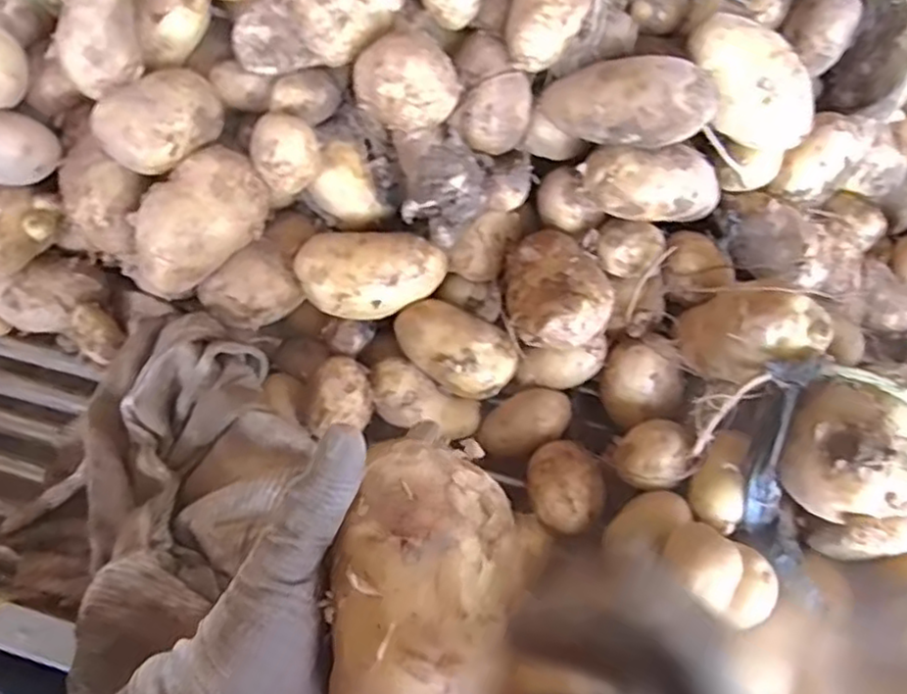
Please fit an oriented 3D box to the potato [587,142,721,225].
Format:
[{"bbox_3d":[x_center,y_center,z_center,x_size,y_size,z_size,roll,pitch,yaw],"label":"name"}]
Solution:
[{"bbox_3d":[0.140,-0.113,0.470,0.100,0.042,0.055,-4,87,-2],"label":"potato"}]

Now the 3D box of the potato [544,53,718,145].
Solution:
[{"bbox_3d":[0.113,-0.163,0.454,0.112,0.042,0.046,11,63,31],"label":"potato"}]

